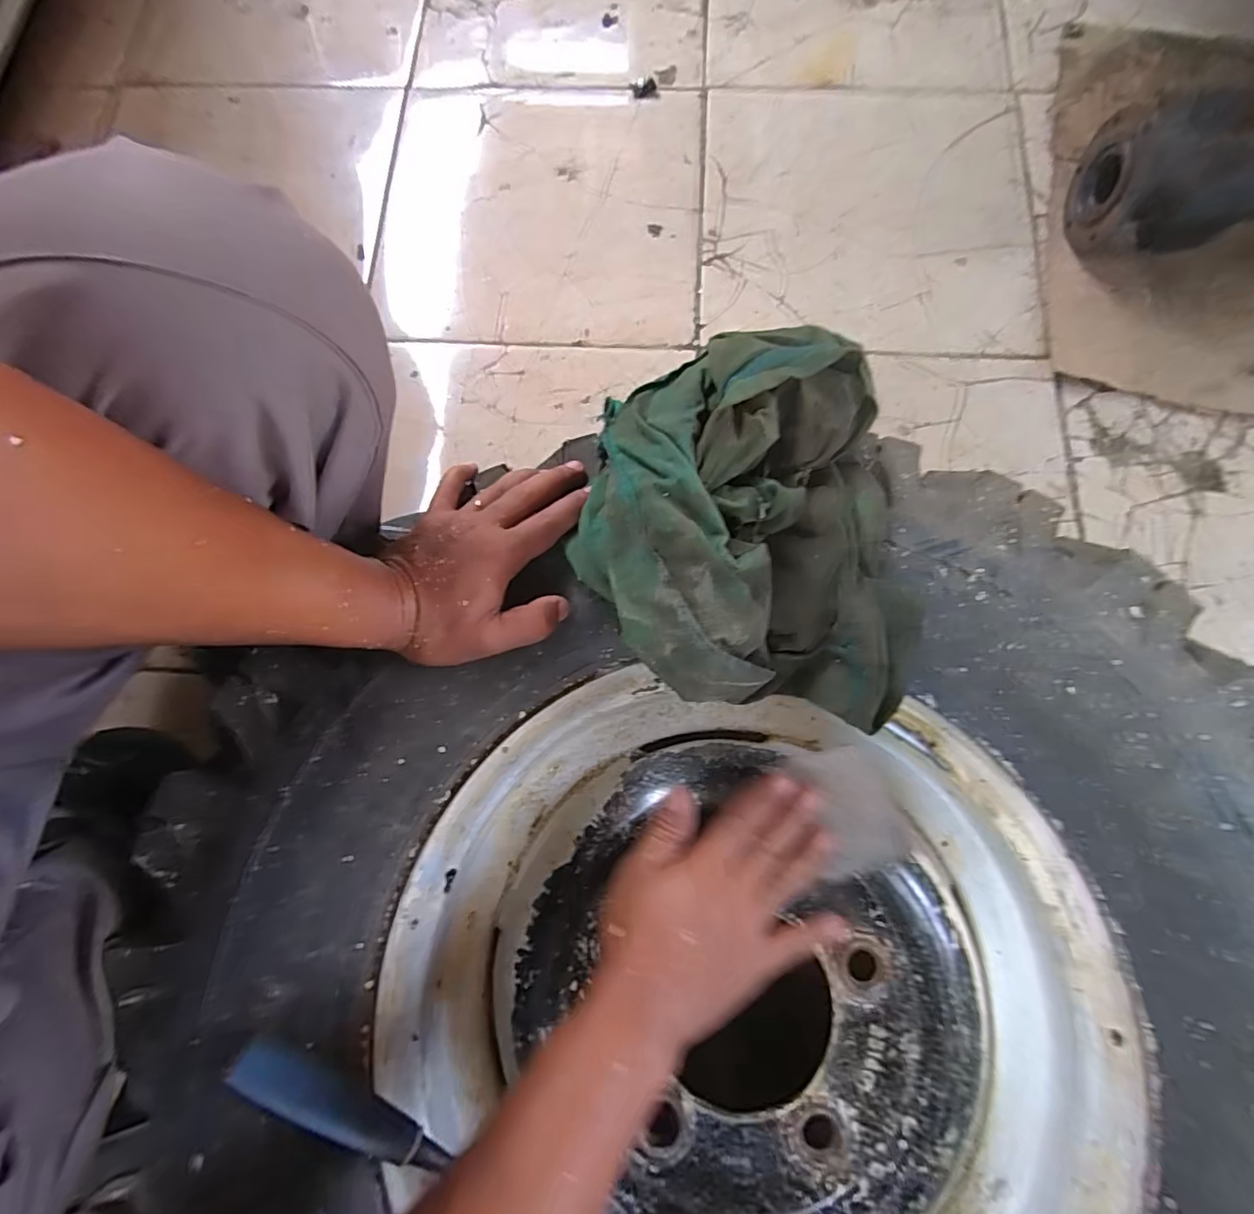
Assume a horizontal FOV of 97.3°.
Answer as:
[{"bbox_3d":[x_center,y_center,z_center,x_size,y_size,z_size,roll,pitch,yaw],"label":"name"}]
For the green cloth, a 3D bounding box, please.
[{"bbox_3d":[0.075,-0.060,0.333,0.205,0.083,0.227,12,77,5],"label":"green cloth"}]

